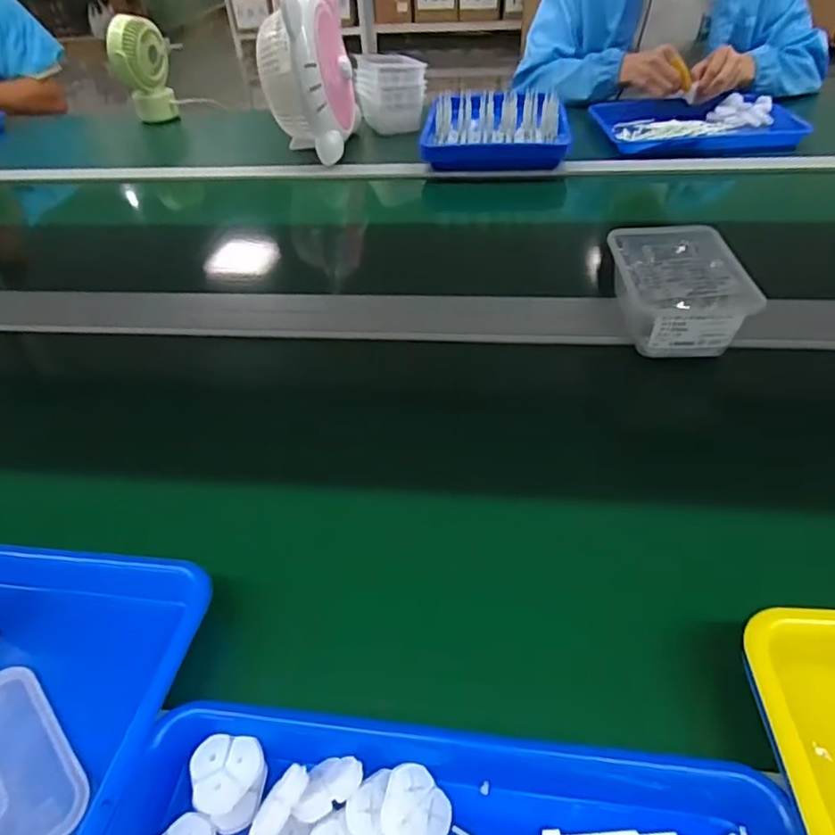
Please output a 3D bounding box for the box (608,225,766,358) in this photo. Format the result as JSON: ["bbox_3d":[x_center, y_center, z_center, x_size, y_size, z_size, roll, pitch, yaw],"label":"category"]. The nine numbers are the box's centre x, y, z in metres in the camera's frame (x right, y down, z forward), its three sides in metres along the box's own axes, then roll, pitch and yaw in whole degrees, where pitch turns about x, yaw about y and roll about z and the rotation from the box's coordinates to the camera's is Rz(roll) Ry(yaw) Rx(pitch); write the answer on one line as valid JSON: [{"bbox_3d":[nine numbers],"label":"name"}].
[{"bbox_3d":[0.264,-0.134,0.615,0.115,0.062,0.160,0,42,5],"label":"box"}]

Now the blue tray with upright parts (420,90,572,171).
[{"bbox_3d":[0.138,-0.502,1.023,0.236,0.096,0.156,3,43,8],"label":"blue tray with upright parts"}]

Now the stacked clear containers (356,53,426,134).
[{"bbox_3d":[-0.056,-0.658,1.198,0.123,0.115,0.164,-12,43,-8],"label":"stacked clear containers"}]

